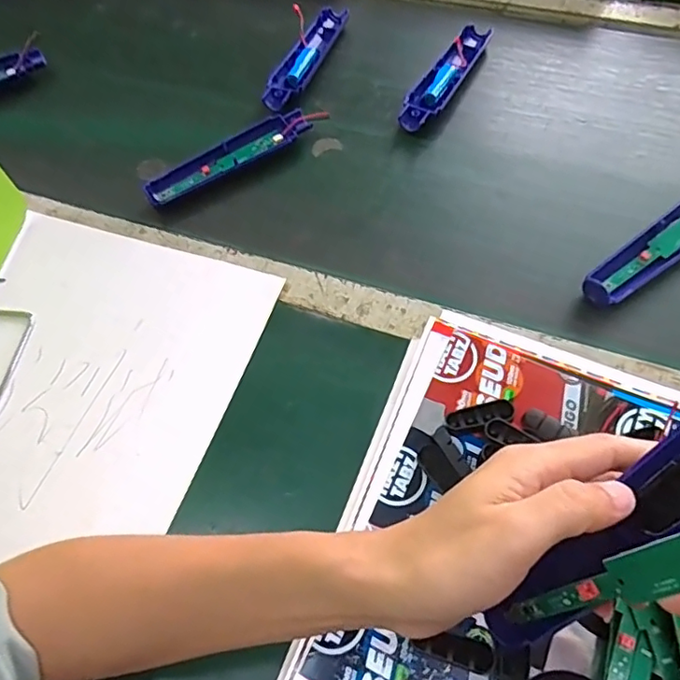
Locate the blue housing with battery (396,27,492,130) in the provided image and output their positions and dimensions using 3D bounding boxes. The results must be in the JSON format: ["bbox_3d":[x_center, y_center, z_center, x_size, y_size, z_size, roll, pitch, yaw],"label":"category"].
[{"bbox_3d":[0.109,-0.271,0.574,0.035,0.017,0.166,28,67,17],"label":"blue housing with battery"}]

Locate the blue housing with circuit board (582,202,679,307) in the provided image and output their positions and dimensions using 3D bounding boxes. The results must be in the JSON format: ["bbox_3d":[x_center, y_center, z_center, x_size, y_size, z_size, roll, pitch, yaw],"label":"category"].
[{"bbox_3d":[0.266,-0.076,0.462,0.163,0.024,0.037,-34,65,-14],"label":"blue housing with circuit board"}]

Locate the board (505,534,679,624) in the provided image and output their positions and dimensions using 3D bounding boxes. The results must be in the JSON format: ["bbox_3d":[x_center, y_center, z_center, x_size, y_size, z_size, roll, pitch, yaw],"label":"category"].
[{"bbox_3d":[0.112,0.103,0.232,0.006,0.132,0.018,-7,59,-30],"label":"board"}]

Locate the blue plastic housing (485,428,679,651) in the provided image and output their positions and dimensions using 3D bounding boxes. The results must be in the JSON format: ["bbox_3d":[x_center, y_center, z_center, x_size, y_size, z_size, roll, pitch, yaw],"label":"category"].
[{"bbox_3d":[0.128,0.085,0.243,0.036,0.031,0.179,47,113,23],"label":"blue plastic housing"}]

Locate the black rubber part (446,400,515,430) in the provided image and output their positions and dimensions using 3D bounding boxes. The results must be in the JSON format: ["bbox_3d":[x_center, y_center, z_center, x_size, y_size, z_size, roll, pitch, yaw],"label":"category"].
[{"bbox_3d":[0.097,0.051,0.384,0.045,0.005,0.014,-11,62,-2],"label":"black rubber part"}]

